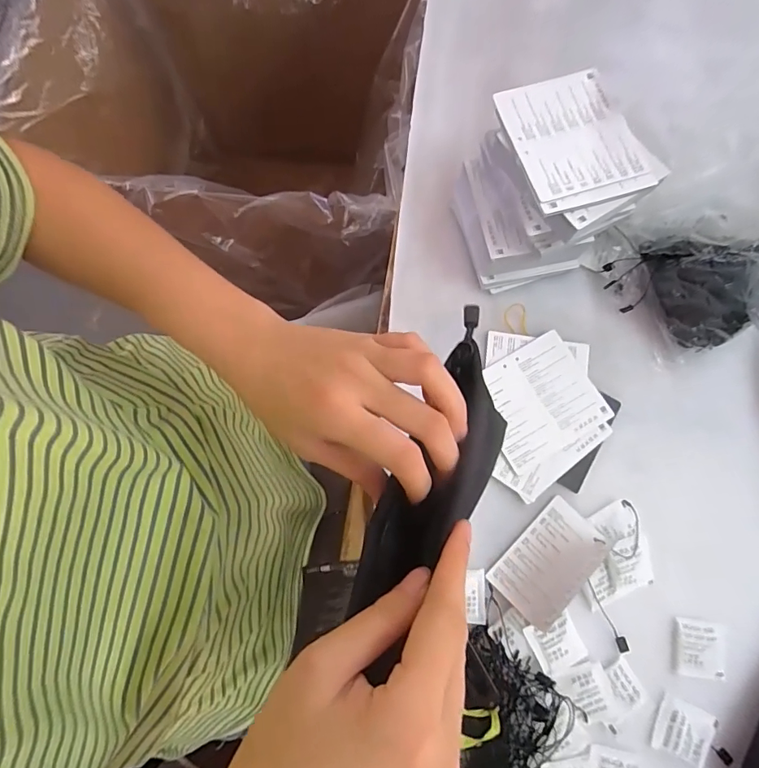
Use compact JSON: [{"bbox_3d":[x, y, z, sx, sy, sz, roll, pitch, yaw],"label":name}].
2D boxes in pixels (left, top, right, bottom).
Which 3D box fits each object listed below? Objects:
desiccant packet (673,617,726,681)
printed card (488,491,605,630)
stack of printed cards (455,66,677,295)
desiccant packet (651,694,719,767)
[{"bbox_3d":[0.246,0.203,0.351,0.037,0.004,0.039,9,77,2],"label":"desiccant packet"},{"bbox_3d":[0.136,0.142,0.365,0.088,0.005,0.058,-44,78,-9],"label":"printed card"},{"bbox_3d":[0.137,-0.166,0.392,0.123,0.098,0.123,-18,77,-4],"label":"stack of printed cards"},{"bbox_3d":[0.227,0.259,0.340,0.042,0.004,0.037,24,78,5],"label":"desiccant packet"}]

